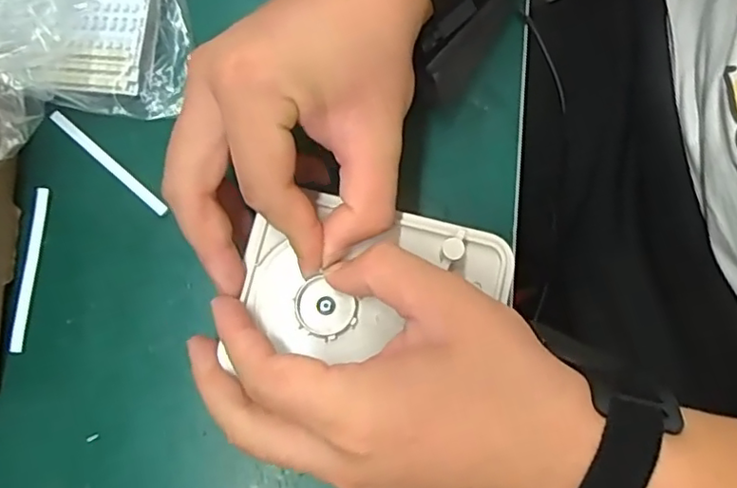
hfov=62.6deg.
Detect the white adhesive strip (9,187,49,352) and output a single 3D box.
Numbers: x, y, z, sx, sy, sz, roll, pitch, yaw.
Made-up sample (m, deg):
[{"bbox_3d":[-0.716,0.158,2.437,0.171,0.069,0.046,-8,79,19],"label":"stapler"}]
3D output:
[{"bbox_3d":[-0.186,0.013,0.332,0.008,0.005,0.088,5,80,0],"label":"white adhesive strip"}]

